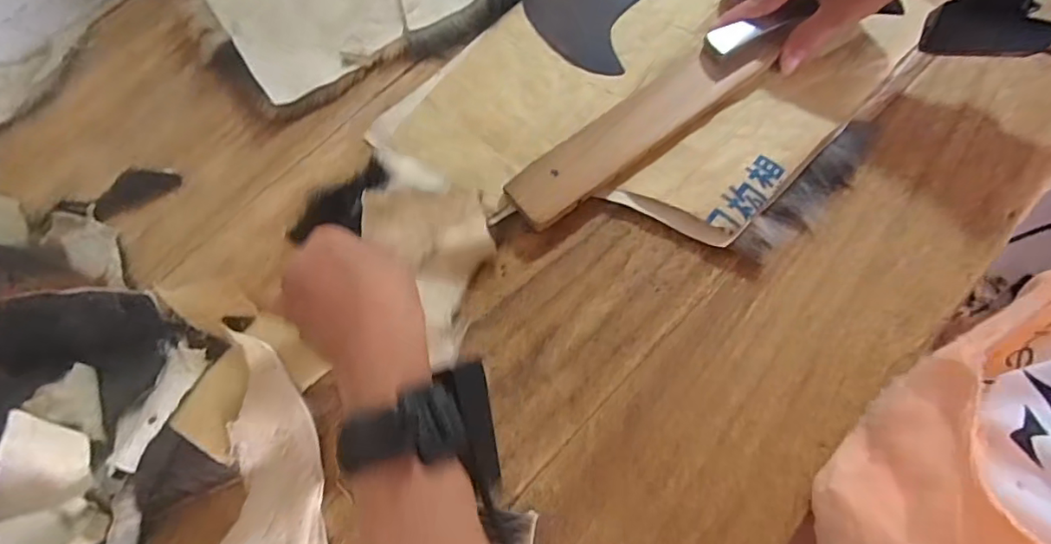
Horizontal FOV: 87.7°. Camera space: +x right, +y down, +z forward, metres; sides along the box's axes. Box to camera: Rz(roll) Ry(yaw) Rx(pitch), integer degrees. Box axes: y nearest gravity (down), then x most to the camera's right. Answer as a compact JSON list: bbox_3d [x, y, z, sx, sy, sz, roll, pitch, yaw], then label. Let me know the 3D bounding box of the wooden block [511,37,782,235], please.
[{"bbox_3d":[0.083,-0.106,0.407,0.213,0.021,0.049,-36,73,-11],"label":"wooden block"}]

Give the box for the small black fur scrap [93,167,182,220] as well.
[{"bbox_3d":[-0.312,-0.067,0.437,0.066,0.005,0.033,-28,71,-8],"label":"small black fur scrap"}]

